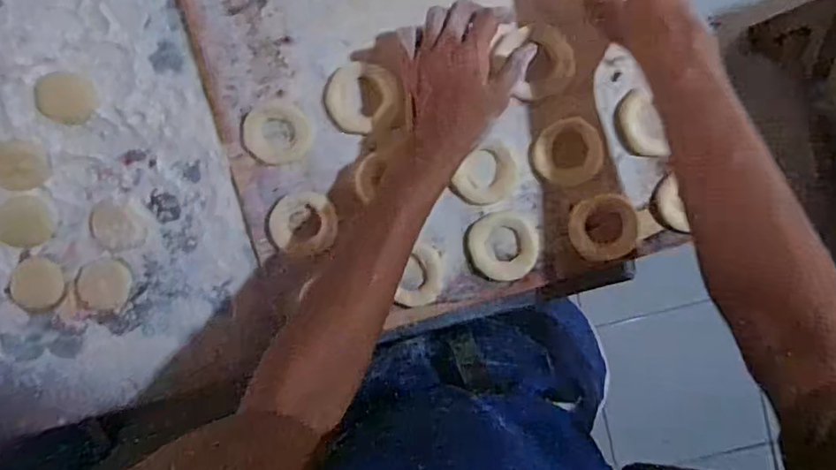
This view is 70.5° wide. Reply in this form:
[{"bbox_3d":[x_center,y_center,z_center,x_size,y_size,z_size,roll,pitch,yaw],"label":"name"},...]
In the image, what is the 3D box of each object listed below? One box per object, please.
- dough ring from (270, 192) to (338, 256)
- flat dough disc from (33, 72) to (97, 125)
[{"bbox_3d":[-0.106,-0.010,0.548,0.062,0.009,0.057,0,95,0],"label":"dough ring"},{"bbox_3d":[-0.322,-0.125,0.541,0.050,0.009,0.045,20,94,-2],"label":"flat dough disc"}]

